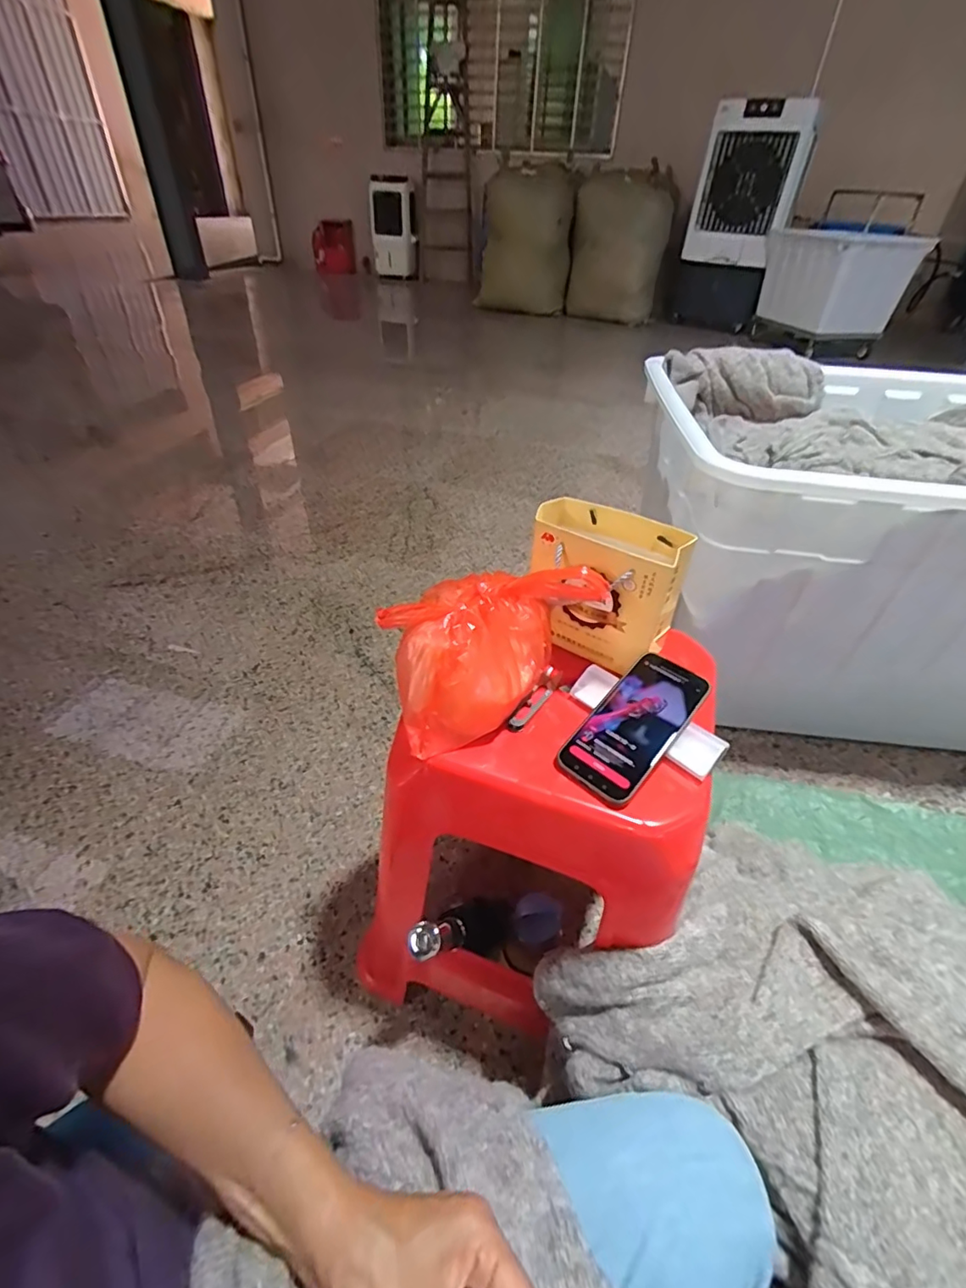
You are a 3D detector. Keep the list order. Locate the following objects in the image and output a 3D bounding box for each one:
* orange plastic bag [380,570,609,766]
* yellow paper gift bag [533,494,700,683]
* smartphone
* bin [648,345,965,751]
[{"bbox_3d":[0.002,-0.007,0.542,0.218,0.120,0.146,-22,46,-26],"label":"orange plastic bag"},{"bbox_3d":[0.131,-0.066,0.597,0.158,0.142,0.087,25,45,24],"label":"yellow paper gift bag"},{"bbox_3d":[0.147,0.076,0.514,0.075,0.009,0.162,33,64,31],"label":"smartphone"},{"bbox_3d":[0.830,-0.211,1.165,0.903,0.596,0.701,6,40,4],"label":"bin"}]

